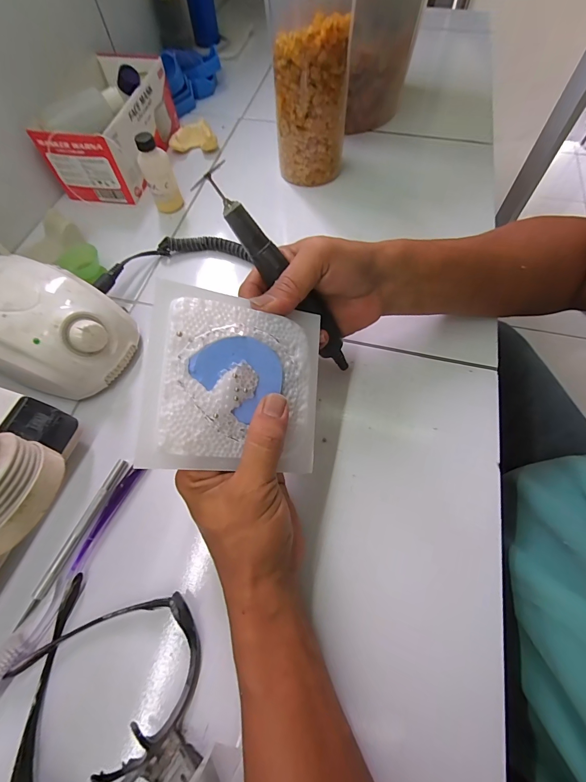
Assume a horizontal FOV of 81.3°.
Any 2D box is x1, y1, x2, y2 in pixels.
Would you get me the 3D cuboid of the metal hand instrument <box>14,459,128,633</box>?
[{"bbox_3d":[-0.177,0.117,0.279,0.013,0.007,0.131,21,66,12],"label":"metal hand instrument"}]

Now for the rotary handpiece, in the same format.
[{"bbox_3d":[0.000,-0.085,0.278,0.025,0.193,0.028,2,54,50],"label":"rotary handpiece"}]

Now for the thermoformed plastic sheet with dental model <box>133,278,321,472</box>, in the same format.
[{"bbox_3d":[-0.038,-0.005,0.242,0.122,0.024,0.120,8,85,-23],"label":"thermoformed plastic sheet with dental model"}]

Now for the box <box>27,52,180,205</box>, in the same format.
[{"bbox_3d":[-0.246,-0.372,0.483,0.108,0.085,0.208,6,64,5],"label":"box"}]

